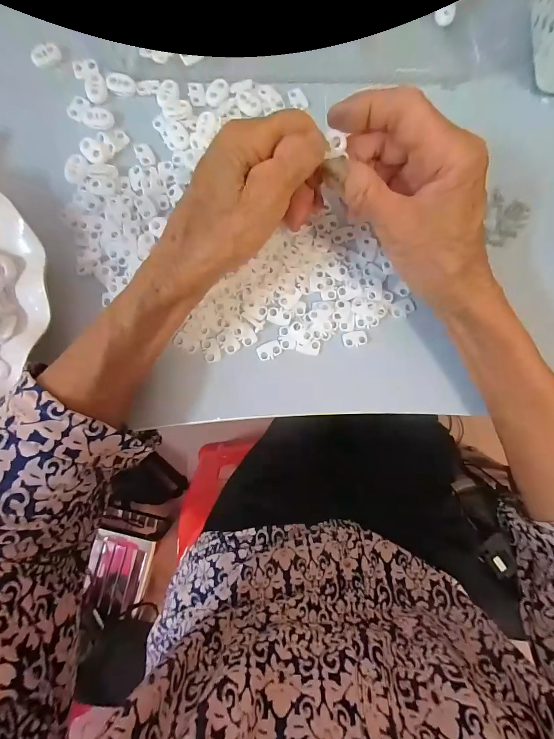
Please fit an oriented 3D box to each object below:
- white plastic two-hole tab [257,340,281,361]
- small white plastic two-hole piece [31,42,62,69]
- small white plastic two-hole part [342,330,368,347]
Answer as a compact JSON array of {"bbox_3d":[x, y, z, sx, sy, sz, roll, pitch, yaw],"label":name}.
[{"bbox_3d":[-0.006,-0.014,0.255,0.018,0.004,0.012,-23,88,-1],"label":"white plastic two-hole tab"},{"bbox_3d":[-0.176,-0.240,0.257,0.021,0.007,0.012,-27,88,-1],"label":"small white plastic two-hole piece"},{"bbox_3d":[0.060,-0.023,0.258,0.018,0.004,0.012,-9,88,-1],"label":"small white plastic two-hole part"}]

